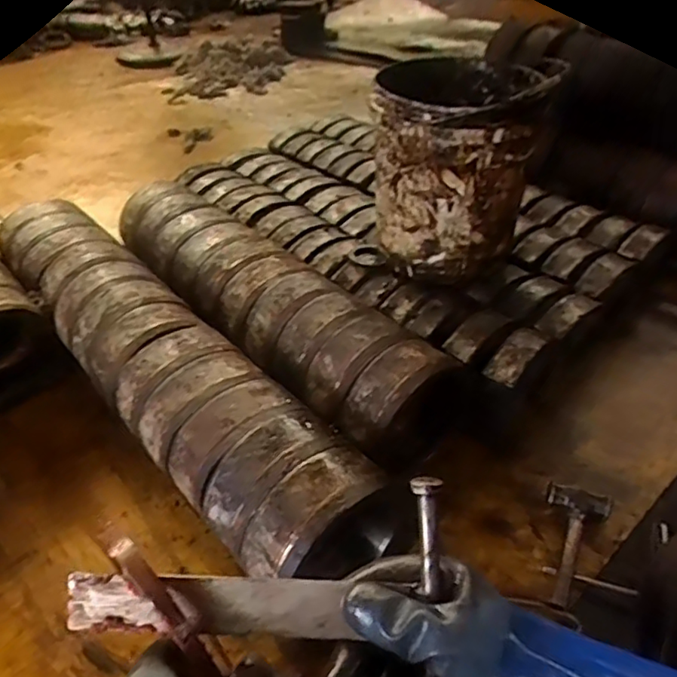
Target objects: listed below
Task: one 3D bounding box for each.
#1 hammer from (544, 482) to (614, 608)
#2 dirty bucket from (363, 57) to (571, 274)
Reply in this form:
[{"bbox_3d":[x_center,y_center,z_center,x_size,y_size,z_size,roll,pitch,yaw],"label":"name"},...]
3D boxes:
[{"bbox_3d":[0.350,0.310,0.903,0.094,0.028,0.209,20,45,25],"label":"hammer"},{"bbox_3d":[0.219,-0.321,1.109,0.277,0.370,0.288,-2,40,1],"label":"dirty bucket"}]

